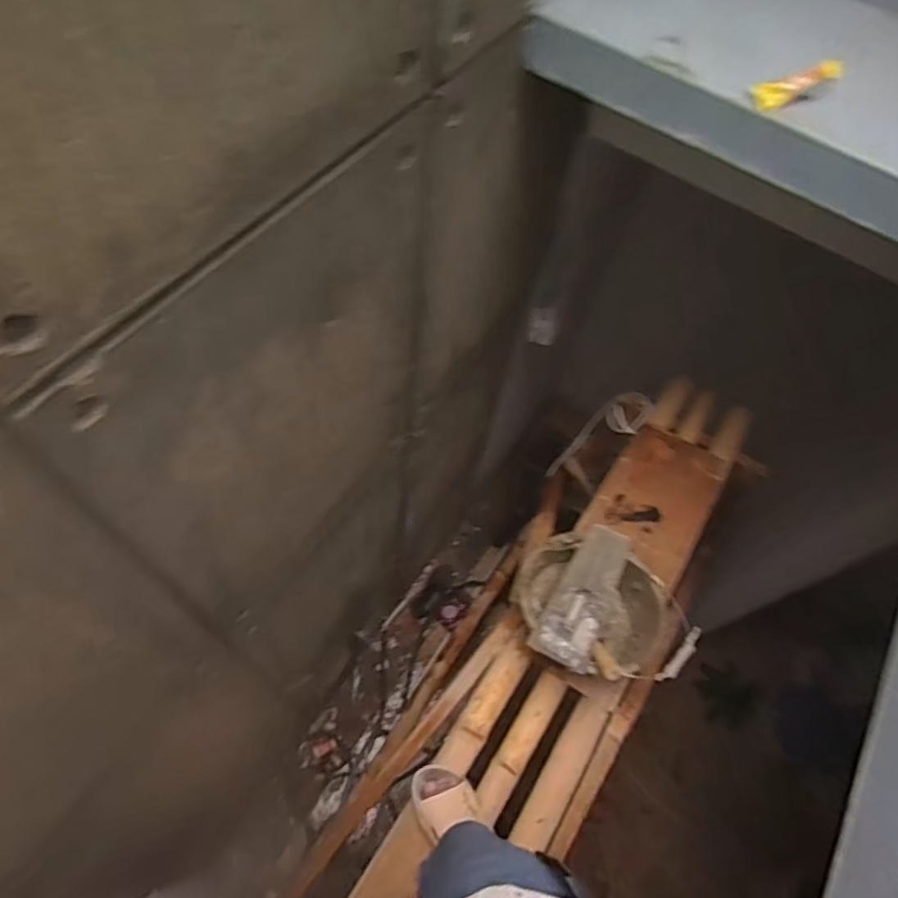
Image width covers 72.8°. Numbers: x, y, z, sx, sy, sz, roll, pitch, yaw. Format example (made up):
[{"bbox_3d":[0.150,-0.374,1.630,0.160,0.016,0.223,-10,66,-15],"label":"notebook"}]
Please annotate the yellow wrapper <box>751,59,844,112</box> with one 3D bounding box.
[{"bbox_3d":[0.458,-0.483,0.804,0.116,0.017,0.049,-21,65,7],"label":"yellow wrapper"}]

